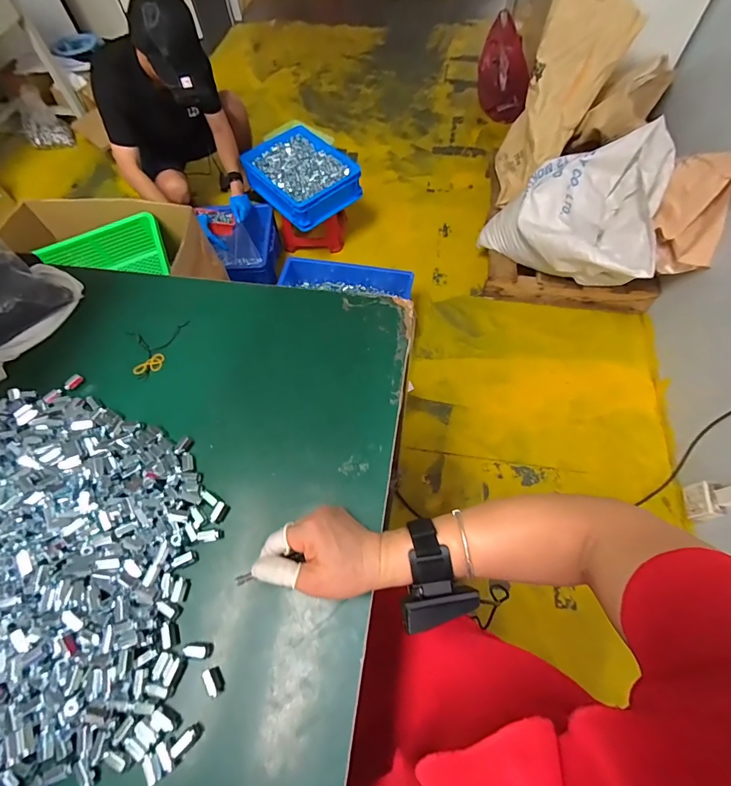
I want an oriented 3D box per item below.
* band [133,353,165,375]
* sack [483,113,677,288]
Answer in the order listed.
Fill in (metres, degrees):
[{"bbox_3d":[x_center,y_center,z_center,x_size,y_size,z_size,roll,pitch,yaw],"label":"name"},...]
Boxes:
[{"bbox_3d":[-0.274,-0.034,0.502,0.020,0.004,0.040,47,62,-10],"label":"band"},{"bbox_3d":[0.657,-0.569,1.286,0.488,0.372,0.411,19,65,12],"label":"sack"}]

